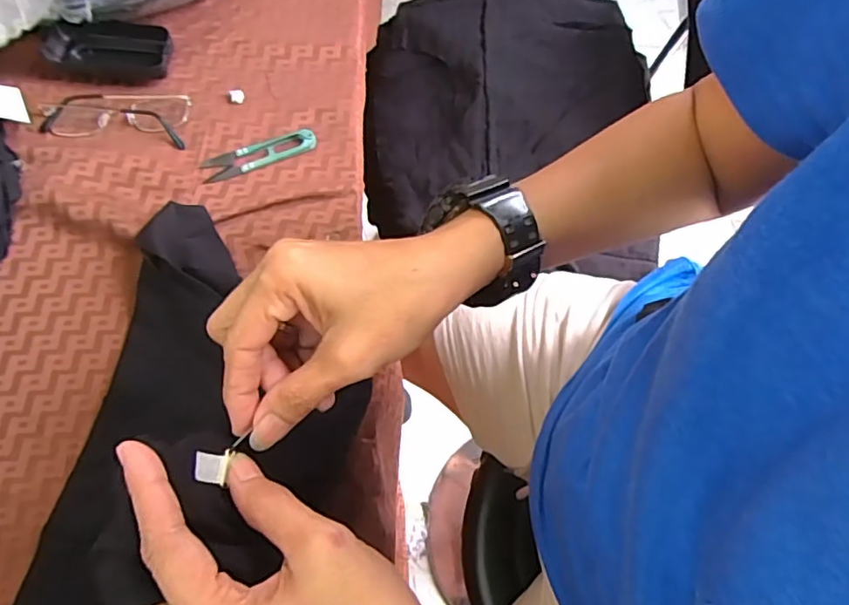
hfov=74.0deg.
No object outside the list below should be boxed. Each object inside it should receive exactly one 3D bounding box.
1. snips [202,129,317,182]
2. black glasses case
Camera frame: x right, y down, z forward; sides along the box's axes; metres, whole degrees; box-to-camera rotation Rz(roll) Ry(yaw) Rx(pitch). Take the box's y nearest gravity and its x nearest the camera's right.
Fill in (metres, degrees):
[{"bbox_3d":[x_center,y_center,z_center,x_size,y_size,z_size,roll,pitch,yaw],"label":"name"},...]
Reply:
[{"bbox_3d":[-0.143,-0.130,0.489,0.099,0.006,0.027,-22,70,-8],"label":"snips"},{"bbox_3d":[-0.290,-0.231,0.520,0.114,0.029,0.047,6,69,3],"label":"black glasses case"}]

